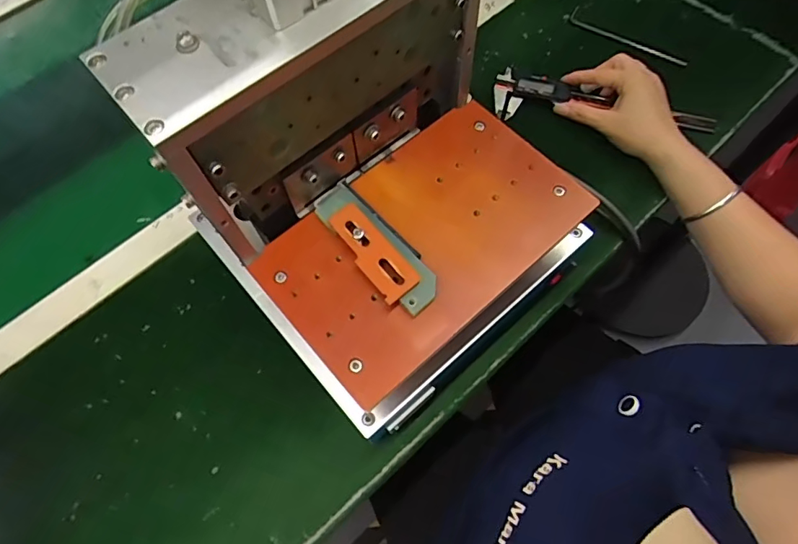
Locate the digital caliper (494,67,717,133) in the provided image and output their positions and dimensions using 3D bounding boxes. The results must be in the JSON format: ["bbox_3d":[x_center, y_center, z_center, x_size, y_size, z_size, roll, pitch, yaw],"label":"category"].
[{"bbox_3d":[0.217,-0.178,0.529,0.230,0.018,0.056,14,67,8],"label":"digital caliper"}]

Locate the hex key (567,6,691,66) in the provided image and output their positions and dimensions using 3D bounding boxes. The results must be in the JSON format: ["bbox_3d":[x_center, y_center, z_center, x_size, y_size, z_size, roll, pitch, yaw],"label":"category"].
[{"bbox_3d":[0.265,-0.273,0.578,0.145,0.009,0.022,38,72,16],"label":"hex key"}]

